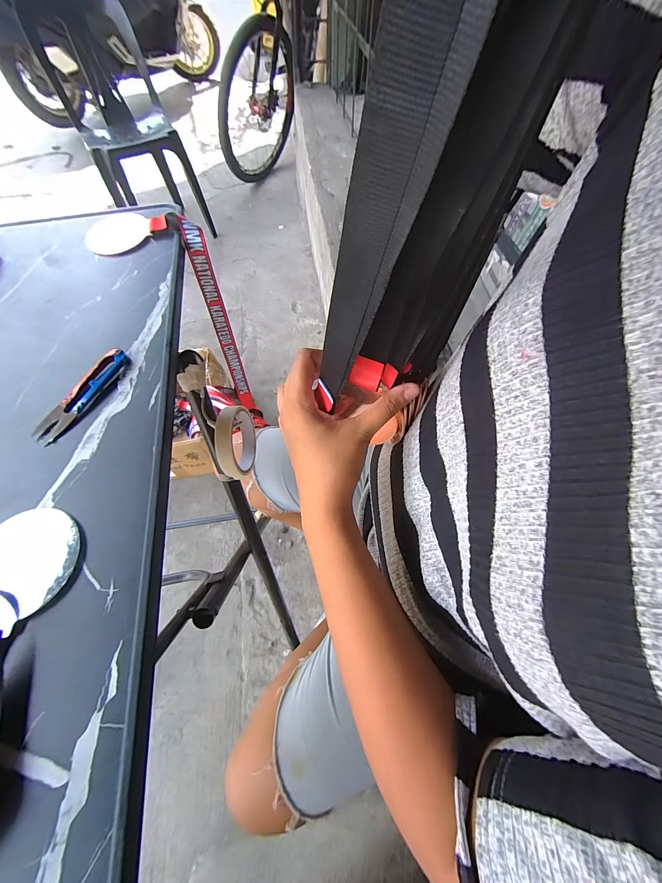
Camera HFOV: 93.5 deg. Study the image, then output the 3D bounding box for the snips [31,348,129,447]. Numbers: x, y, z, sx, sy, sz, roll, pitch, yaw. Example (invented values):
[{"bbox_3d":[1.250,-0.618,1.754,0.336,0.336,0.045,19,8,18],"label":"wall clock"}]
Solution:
[{"bbox_3d":[-0.224,-0.044,0.281,0.023,0.016,0.101,27,63,12],"label":"snips"}]

